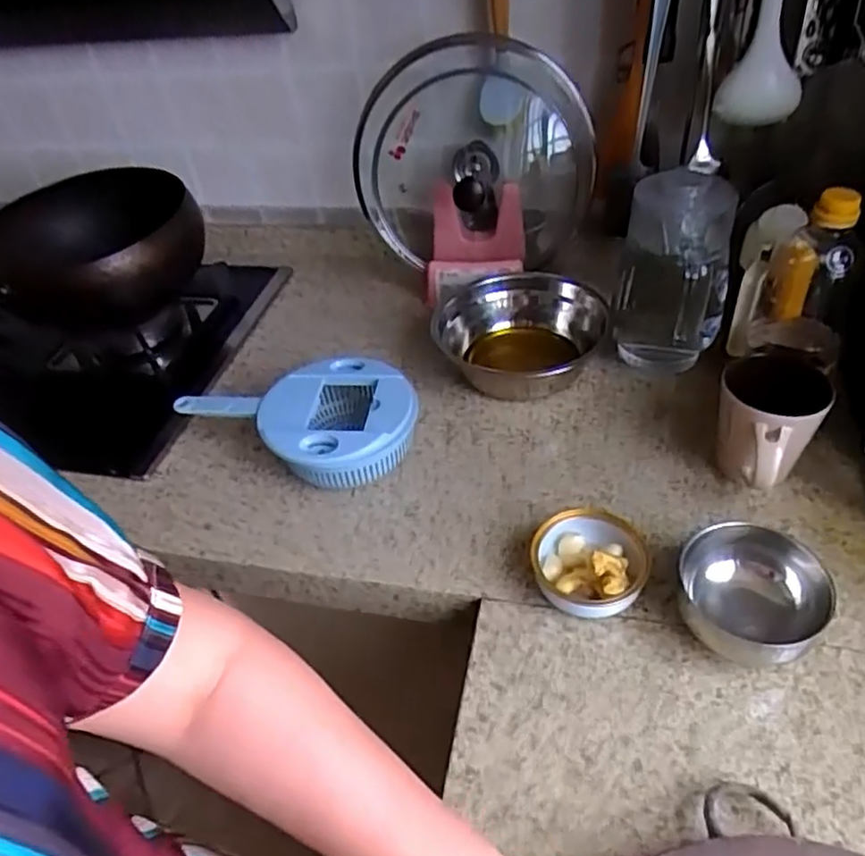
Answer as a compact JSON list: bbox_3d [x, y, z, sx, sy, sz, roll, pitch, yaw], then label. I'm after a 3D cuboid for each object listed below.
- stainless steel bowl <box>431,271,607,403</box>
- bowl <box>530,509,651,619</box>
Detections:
[{"bbox_3d":[0.105,-0.115,0.834,0.188,0.079,0.187,-4,43,4],"label":"stainless steel bowl"},{"bbox_3d":[0.138,0.119,0.602,0.097,0.049,0.104,-4,43,4],"label":"bowl"}]

